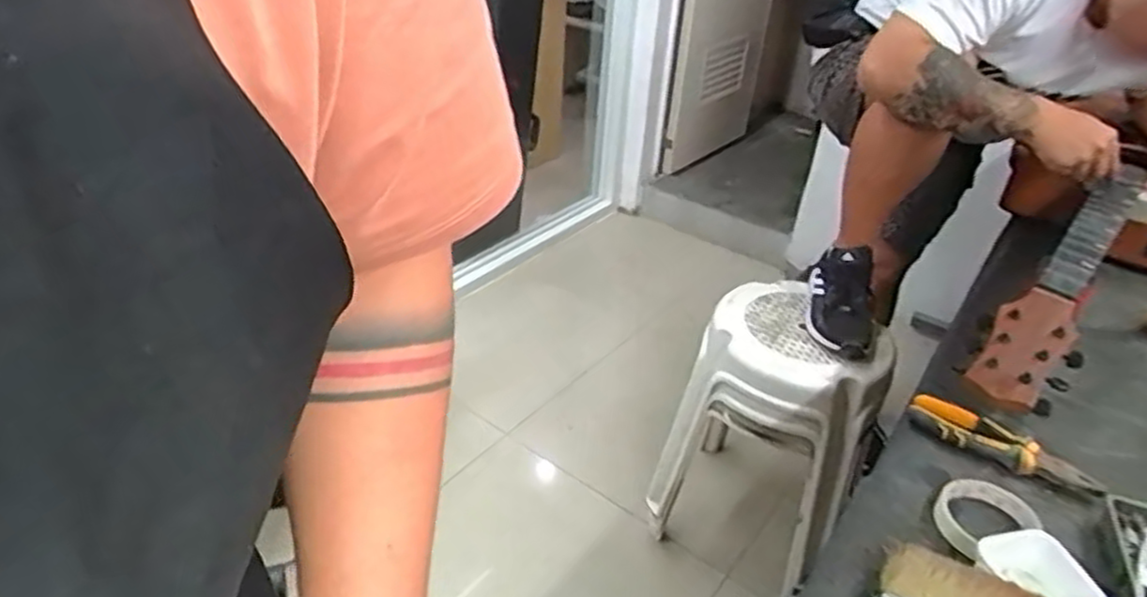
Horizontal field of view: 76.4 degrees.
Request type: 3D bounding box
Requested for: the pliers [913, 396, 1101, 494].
[{"bbox_3d":[0.426,0.144,0.729,0.170,0.019,0.040,29,41,32],"label":"pliers"}]

